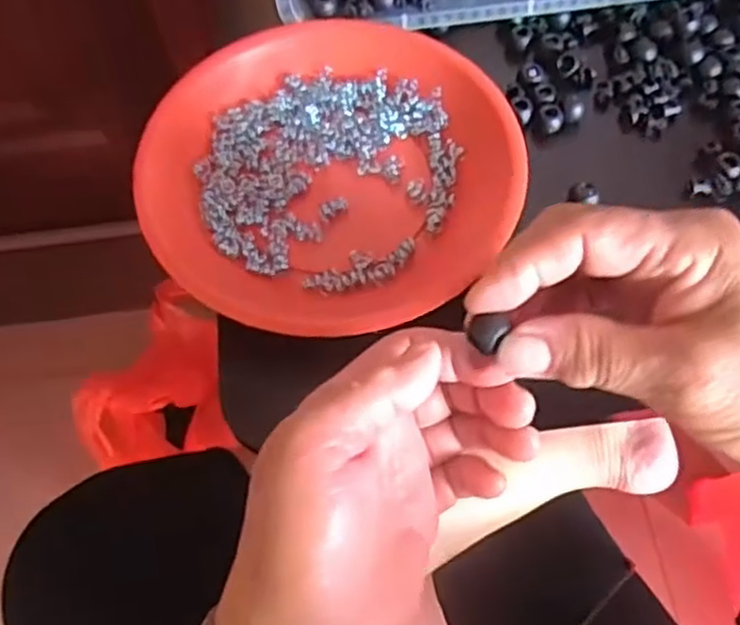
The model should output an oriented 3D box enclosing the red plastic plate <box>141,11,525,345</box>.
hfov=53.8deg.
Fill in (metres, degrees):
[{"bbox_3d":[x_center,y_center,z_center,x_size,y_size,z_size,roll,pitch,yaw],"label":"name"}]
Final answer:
[{"bbox_3d":[-0.021,-0.076,0.385,0.195,0.024,0.182,0,63,1],"label":"red plastic plate"}]

